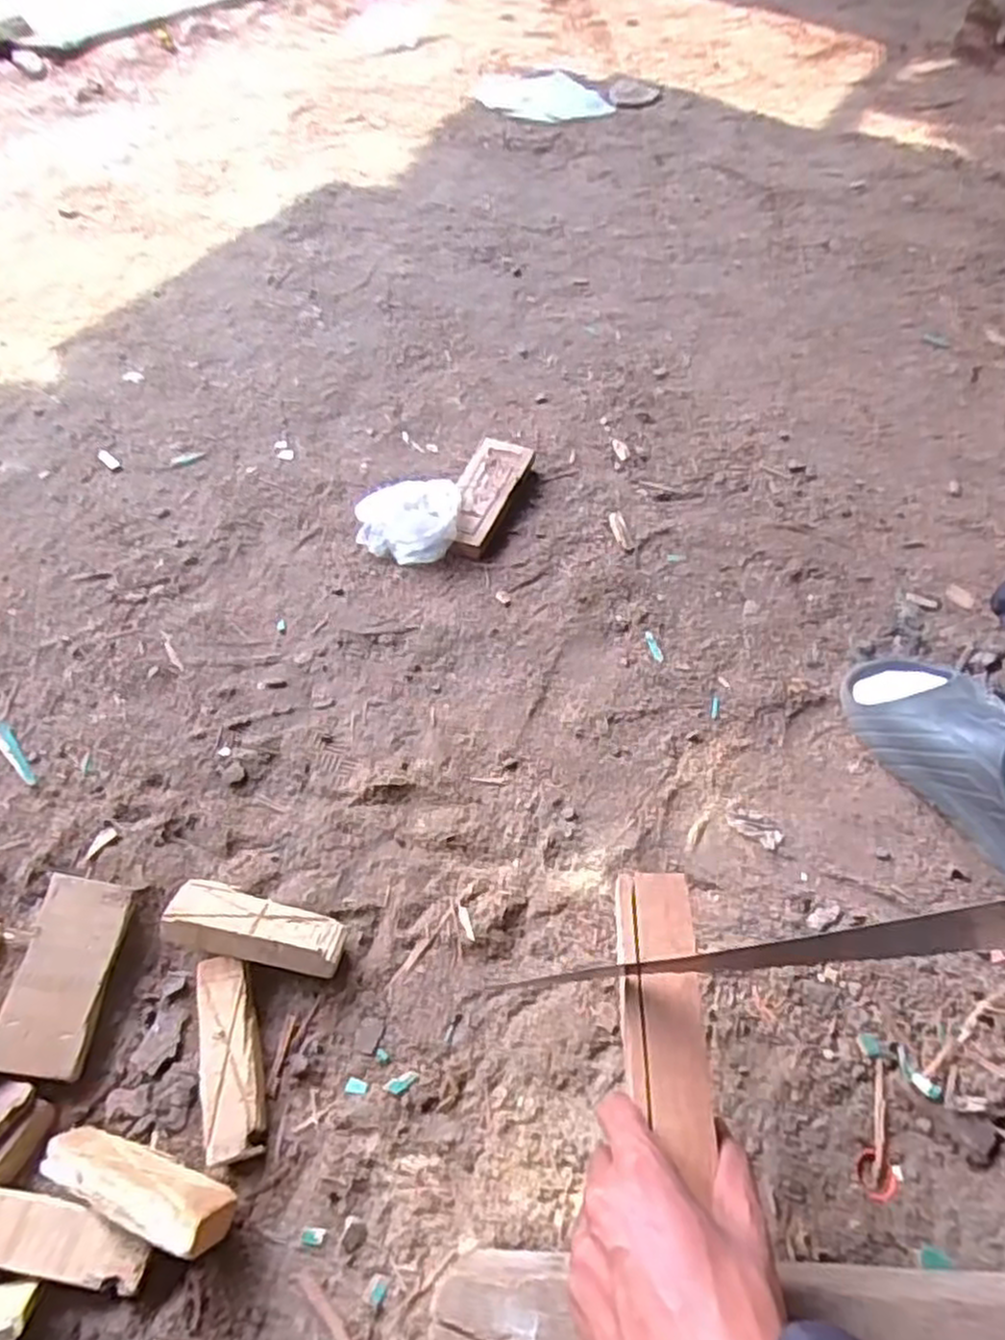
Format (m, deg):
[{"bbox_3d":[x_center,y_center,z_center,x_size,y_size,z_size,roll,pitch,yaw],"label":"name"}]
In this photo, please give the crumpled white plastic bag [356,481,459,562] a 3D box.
[{"bbox_3d":[-0.102,-0.161,0.787,0.110,0.041,0.096,6,56,0],"label":"crumpled white plastic bag"}]

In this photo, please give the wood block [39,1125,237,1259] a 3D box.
[{"bbox_3d":[-0.223,0.318,0.460,0.127,0.033,0.037,10,51,18],"label":"wood block"}]

